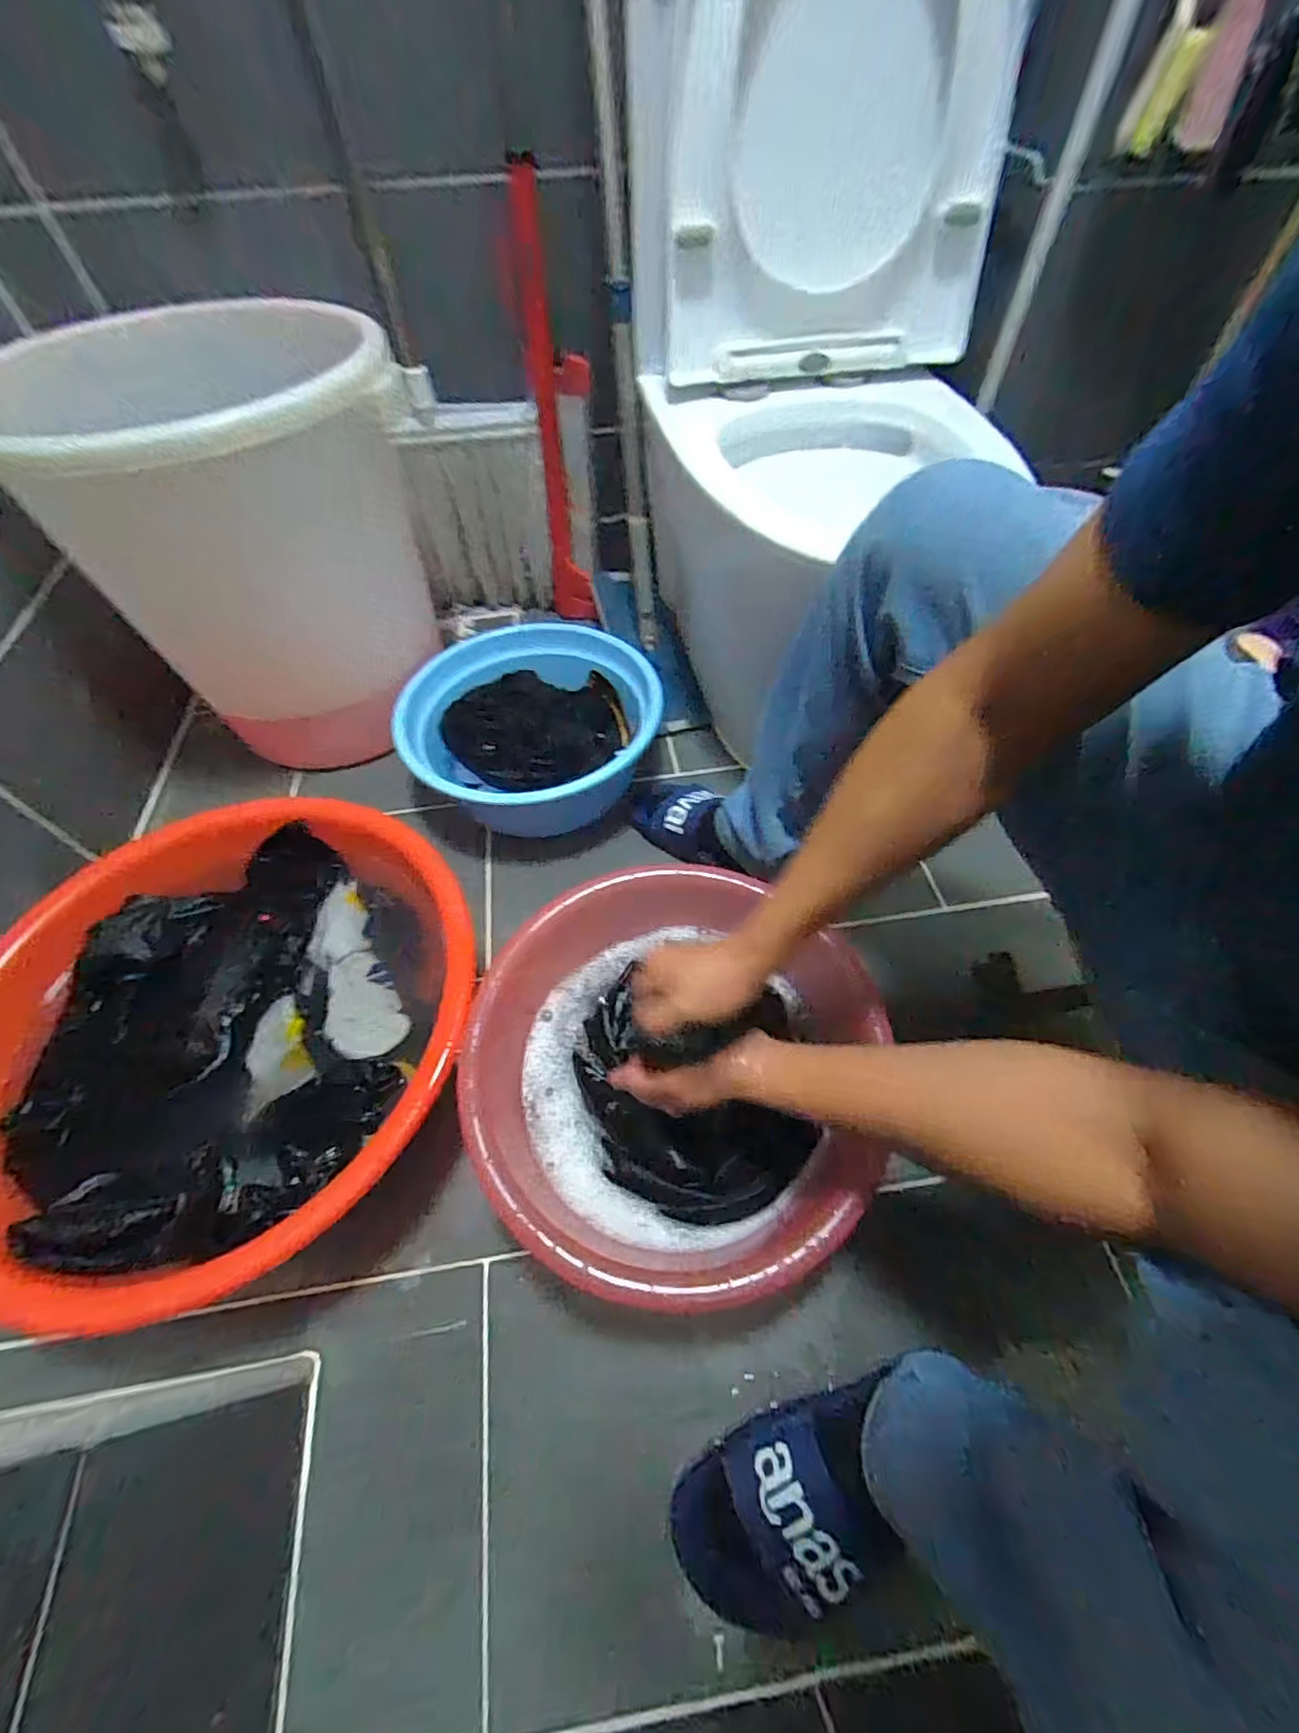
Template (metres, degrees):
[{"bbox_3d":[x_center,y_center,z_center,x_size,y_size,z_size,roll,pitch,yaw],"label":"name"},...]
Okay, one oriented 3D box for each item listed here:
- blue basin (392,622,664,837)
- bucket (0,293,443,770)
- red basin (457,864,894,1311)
[{"bbox_3d":[-0.163,-0.198,0.884,0.338,0.131,0.358,-1,56,1],"label":"blue basin"},{"bbox_3d":[-0.518,-0.433,0.867,0.420,0.468,0.401,-21,58,-12],"label":"bucket"},{"bbox_3d":[0.027,0.202,0.638,0.401,0.191,0.399,-1,56,1],"label":"red basin"}]

